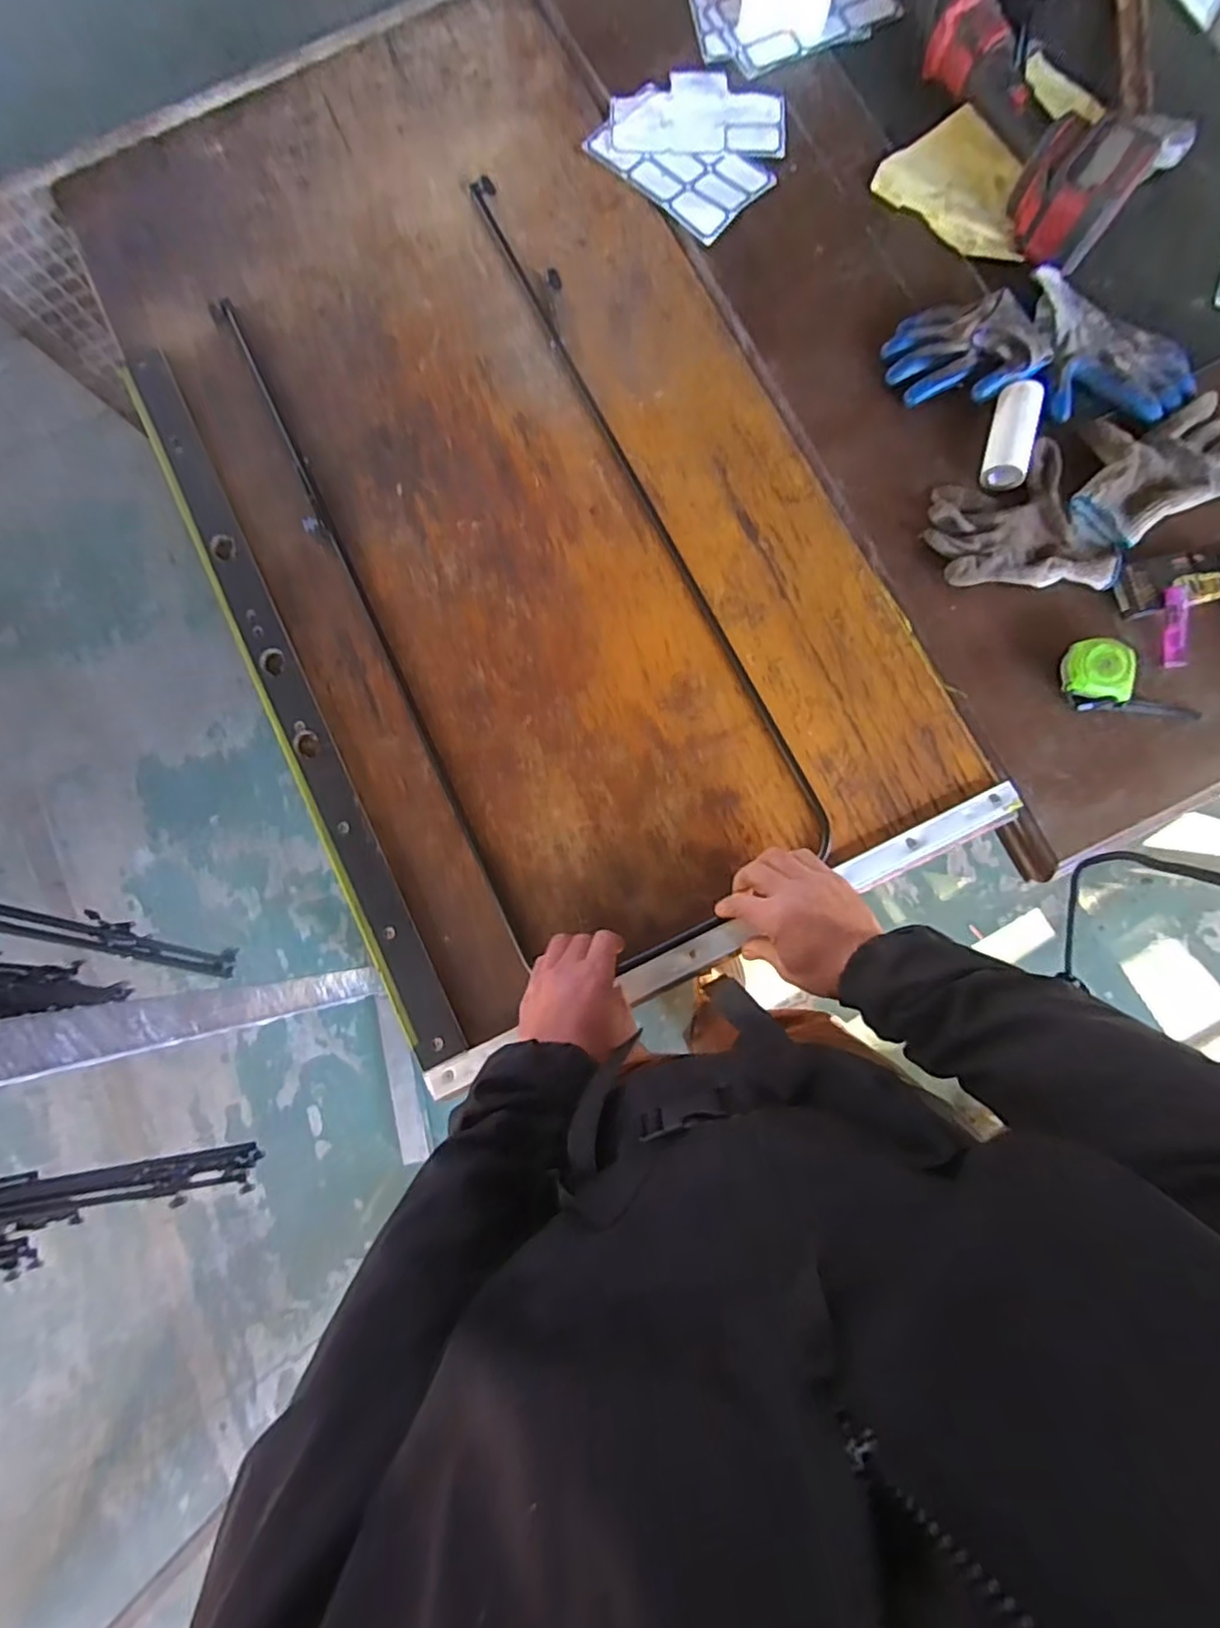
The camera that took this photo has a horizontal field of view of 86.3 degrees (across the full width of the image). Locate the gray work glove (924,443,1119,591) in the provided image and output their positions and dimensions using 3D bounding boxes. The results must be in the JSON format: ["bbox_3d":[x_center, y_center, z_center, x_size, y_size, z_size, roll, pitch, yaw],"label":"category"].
[{"bbox_3d":[0.418,-0.287,0.670,0.156,0.027,0.155,-22,80,-3],"label":"gray work glove"}]

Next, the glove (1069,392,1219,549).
[{"bbox_3d":[0.569,-0.366,0.680,0.214,0.026,0.133,-27,80,-4],"label":"glove"}]

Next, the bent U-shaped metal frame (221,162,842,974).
[{"bbox_3d":[-0.111,-0.281,0.714,0.363,0.013,0.906,-26,81,-1],"label":"bent U-shaped metal frame"}]

